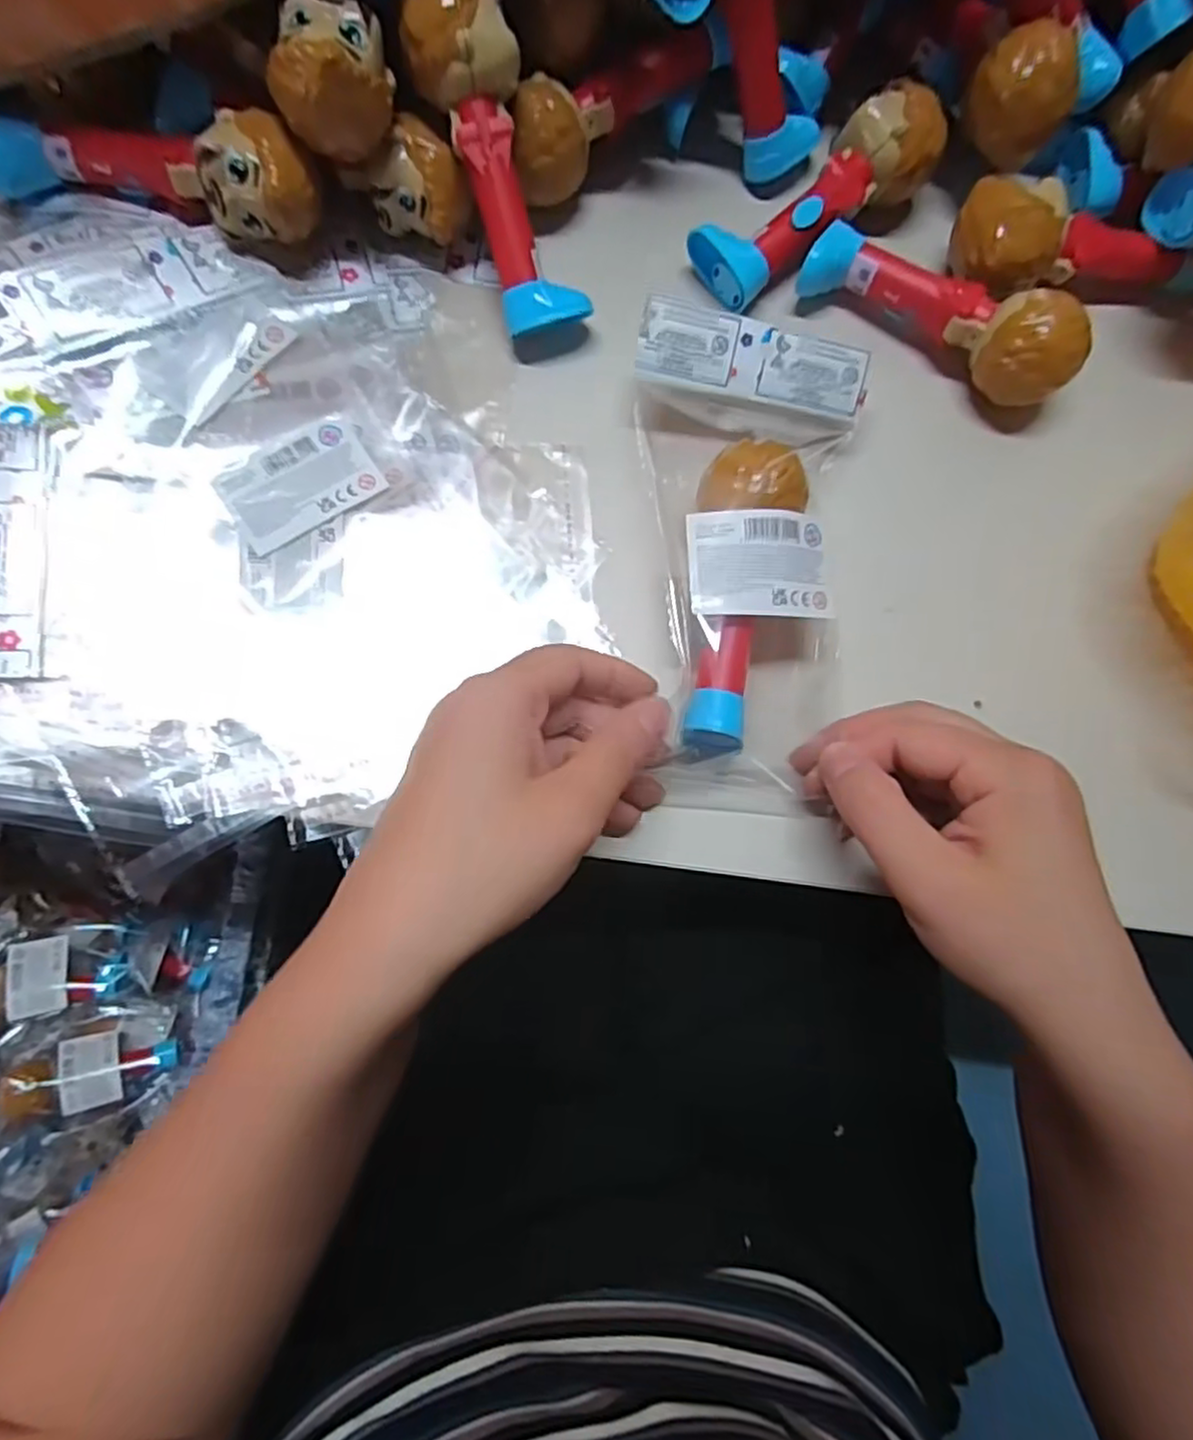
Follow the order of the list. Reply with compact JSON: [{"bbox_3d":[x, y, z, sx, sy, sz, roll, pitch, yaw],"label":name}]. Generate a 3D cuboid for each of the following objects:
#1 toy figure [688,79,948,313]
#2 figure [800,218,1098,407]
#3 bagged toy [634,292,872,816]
[{"bbox_3d":[0.099,-0.230,0.317,0.118,0.041,0.040,-36,84,-8],"label":"toy figure"},{"bbox_3d":[0.151,-0.179,0.313,0.121,0.042,0.033,34,80,3],"label":"figure"},{"bbox_3d":[0.063,-0.064,0.286,0.089,0.050,0.199,0,87,-1],"label":"bagged toy"}]

